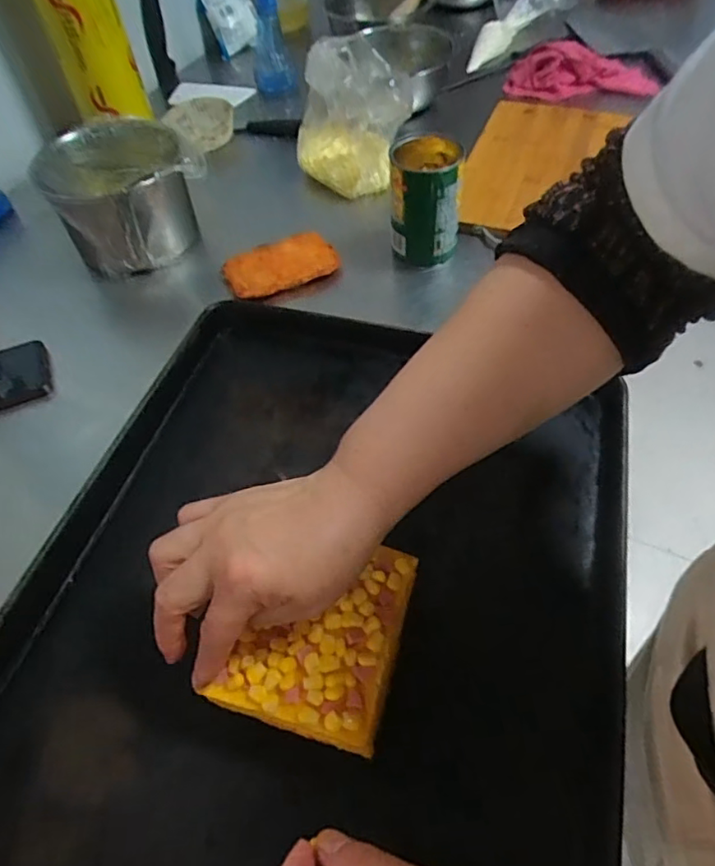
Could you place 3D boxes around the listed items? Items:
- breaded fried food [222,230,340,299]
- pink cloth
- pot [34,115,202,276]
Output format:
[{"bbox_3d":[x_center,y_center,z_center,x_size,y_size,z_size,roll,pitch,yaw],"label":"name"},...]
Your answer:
[{"bbox_3d":[-0.084,-0.185,0.617,0.117,0.019,0.061,-21,56,-12],"label":"breaded fried food"},{"bbox_3d":[0.329,-0.531,0.832,0.215,0.046,0.092,3,54,5],"label":"pink cloth"},{"bbox_3d":[-0.265,-0.271,0.646,0.147,0.100,0.158,-1,54,2],"label":"pot"}]

